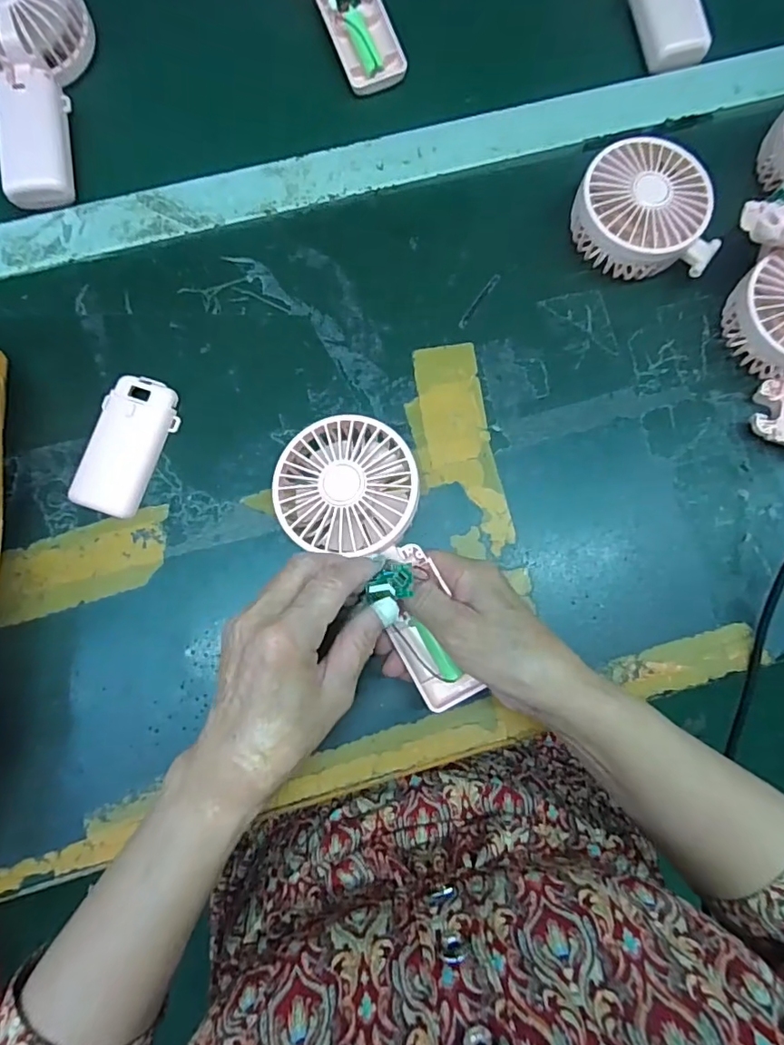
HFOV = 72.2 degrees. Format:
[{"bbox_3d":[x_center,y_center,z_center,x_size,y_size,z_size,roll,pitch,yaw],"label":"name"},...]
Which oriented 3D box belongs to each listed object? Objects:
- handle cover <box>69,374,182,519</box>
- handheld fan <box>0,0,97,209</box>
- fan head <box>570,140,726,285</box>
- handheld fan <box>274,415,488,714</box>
[{"bbox_3d":[-0.175,-0.051,0.354,0.045,0.015,0.091,22,81,2],"label":"handle cover"},{"bbox_3d":[-0.251,-0.312,0.376,0.080,0.040,0.170,-13,82,-3],"label":"handheld fan"},{"bbox_3d":[0.174,-0.216,0.376,0.096,0.043,0.087,0,81,-1],"label":"fan head"},{"bbox_3d":[-0.006,0.022,0.310,0.079,0.031,0.181,-25,86,-5],"label":"handheld fan"}]

